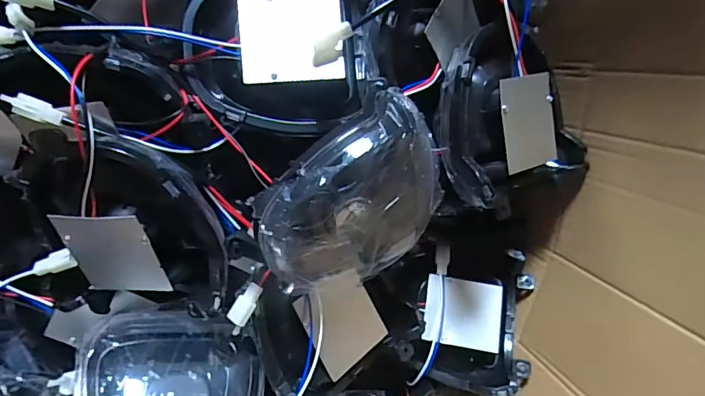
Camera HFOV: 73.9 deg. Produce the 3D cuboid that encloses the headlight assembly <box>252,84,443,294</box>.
[{"bbox_3d":[0.000,0.005,0.314,0.133,0.102,0.072,-38,66,-23],"label":"headlight assembly"}]

